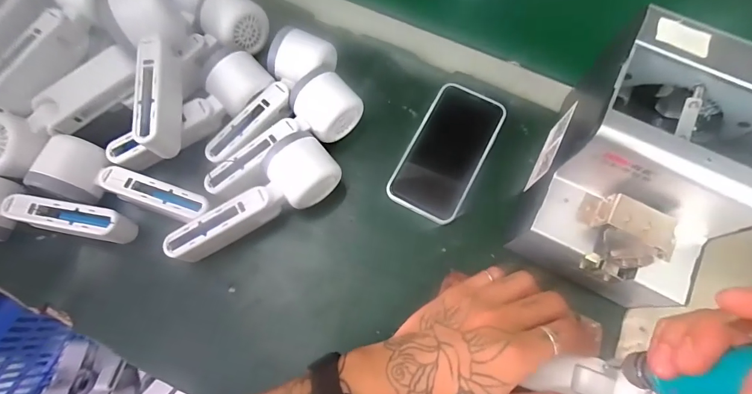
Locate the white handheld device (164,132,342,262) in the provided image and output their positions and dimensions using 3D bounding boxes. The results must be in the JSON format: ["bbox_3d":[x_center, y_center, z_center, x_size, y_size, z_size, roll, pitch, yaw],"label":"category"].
[{"bbox_3d":[-0.110,0.009,0.368,0.163,0.056,0.060,-41,76,-13],"label":"white handheld device"}]

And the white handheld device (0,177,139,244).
[{"bbox_3d":[-0.307,0.021,0.360,0.144,0.057,0.056,11,72,4],"label":"white handheld device"}]

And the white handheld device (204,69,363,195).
[{"bbox_3d":[-0.093,-0.058,0.393,0.166,0.062,0.063,-40,76,-12],"label":"white handheld device"}]

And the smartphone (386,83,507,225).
[{"bbox_3d":[0.074,-0.047,0.408,0.075,0.009,0.144,27,73,9],"label":"smartphone"}]

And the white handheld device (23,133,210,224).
[{"bbox_3d":[-0.234,-0.005,0.370,0.154,0.050,0.054,21,73,7],"label":"white handheld device"}]

